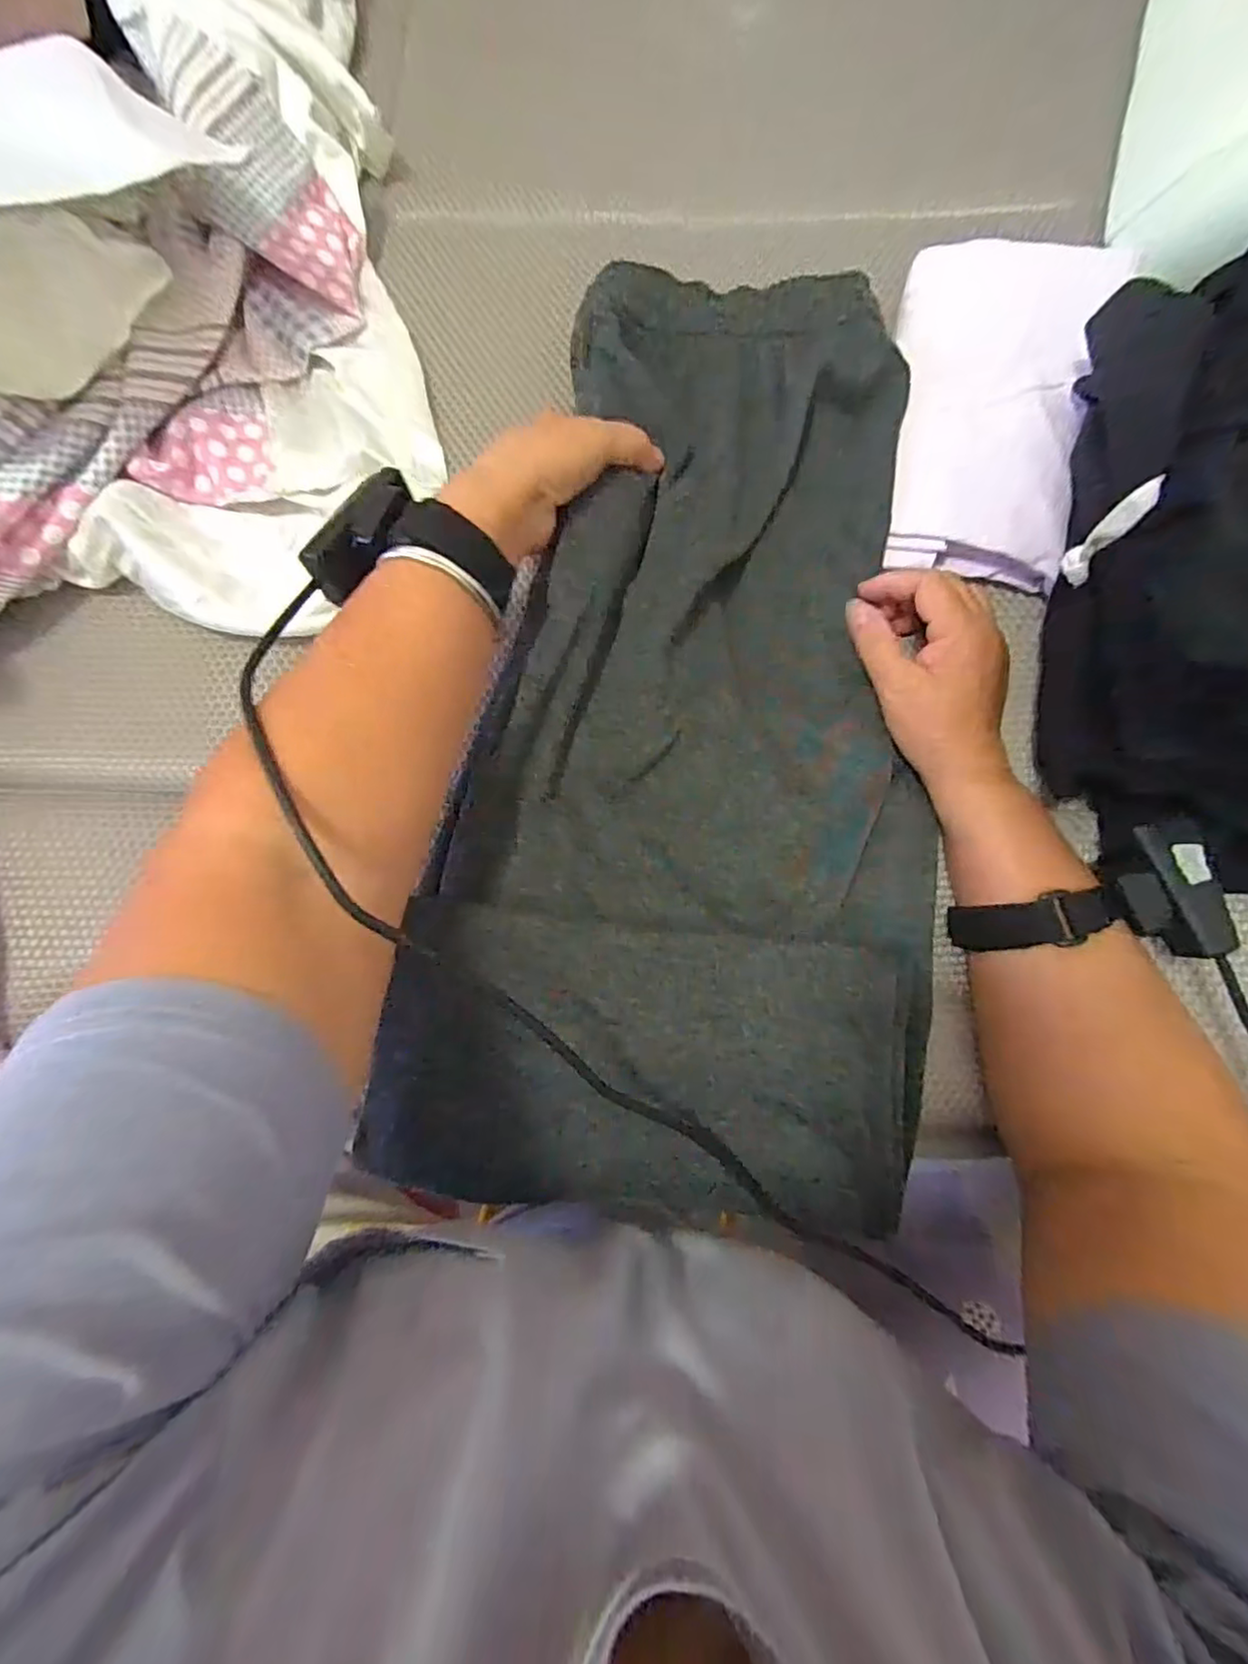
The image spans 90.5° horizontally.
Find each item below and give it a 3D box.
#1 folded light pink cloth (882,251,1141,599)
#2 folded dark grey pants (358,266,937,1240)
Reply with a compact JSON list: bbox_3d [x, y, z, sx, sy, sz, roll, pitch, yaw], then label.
[{"bbox_3d":[0.221,-0.260,0.372,0.110,0.032,0.208,12,77,5],"label":"folded light pink cloth"},{"bbox_3d":[0.046,-0.072,0.338,0.258,0.042,0.514,9,81,1],"label":"folded dark grey pants"}]

